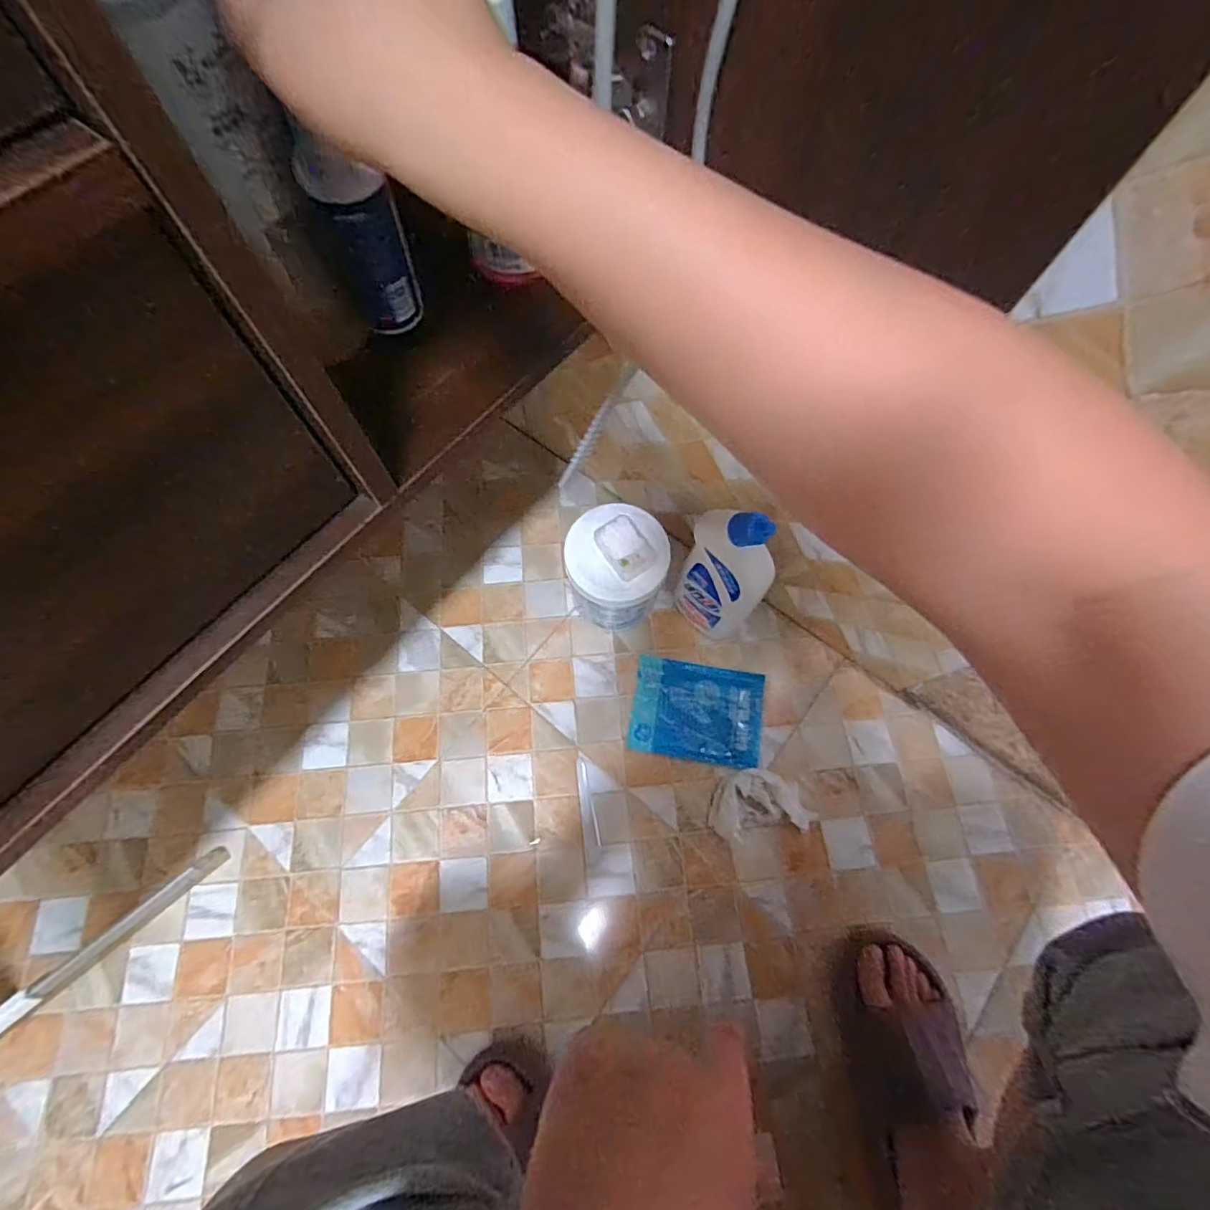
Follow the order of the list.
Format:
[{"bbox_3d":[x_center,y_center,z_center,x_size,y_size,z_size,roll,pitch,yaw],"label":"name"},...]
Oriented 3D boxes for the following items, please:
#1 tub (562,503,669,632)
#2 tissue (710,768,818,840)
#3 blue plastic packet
[{"bbox_3d":[0.014,-0.034,0.634,0.108,0.139,0.111,0,71,-1],"label":"tub"},{"bbox_3d":[0.171,0.216,0.603,0.111,0.023,0.066,-7,70,-3],"label":"tissue"},{"bbox_3d":[0.110,0.124,0.644,0.149,0.010,0.112,10,70,3],"label":"blue plastic packet"}]

